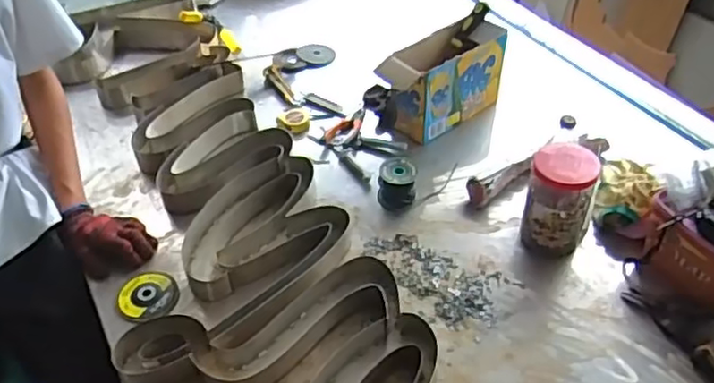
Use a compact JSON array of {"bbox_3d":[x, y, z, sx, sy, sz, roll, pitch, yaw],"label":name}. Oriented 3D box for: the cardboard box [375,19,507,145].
[{"bbox_3d":[0.178,-0.222,1.348,0.277,0.183,0.106,-31,50,-25],"label":"cardboard box"}]

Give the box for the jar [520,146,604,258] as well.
[{"bbox_3d":[0.338,0.014,1.080,0.099,0.182,0.109,17,47,19],"label":"jar"}]

